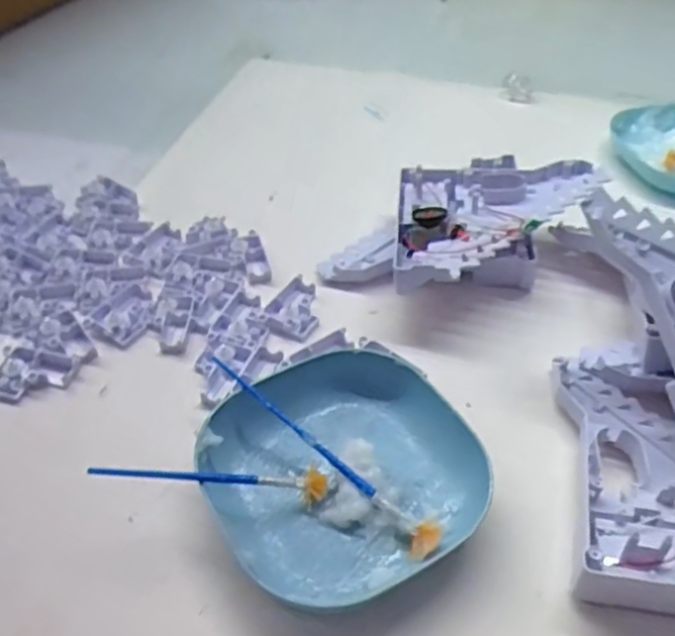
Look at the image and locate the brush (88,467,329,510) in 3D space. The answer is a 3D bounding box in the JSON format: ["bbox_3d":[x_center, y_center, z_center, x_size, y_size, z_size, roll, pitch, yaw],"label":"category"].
[{"bbox_3d":[-0.062,0.084,0.344,0.122,0.013,0.015,9,42,-18],"label":"brush"}]

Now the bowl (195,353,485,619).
[{"bbox_3d":[0.001,0.083,0.368,0.139,0.030,0.133,-21,48,-20],"label":"bowl"}]

